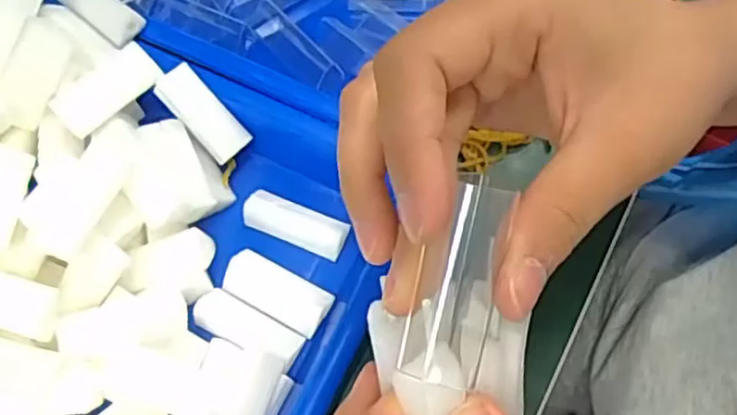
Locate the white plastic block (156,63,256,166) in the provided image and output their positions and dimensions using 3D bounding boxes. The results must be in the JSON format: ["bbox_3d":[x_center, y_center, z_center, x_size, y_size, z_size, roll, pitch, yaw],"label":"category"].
[{"bbox_3d":[-0.074,-0.043,0.306,0.019,0.007,0.045,-46,107,-16],"label":"white plastic block"}]

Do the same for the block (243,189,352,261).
[{"bbox_3d":[-0.032,0.007,0.303,0.046,0.012,0.017,21,69,9],"label":"block"}]

